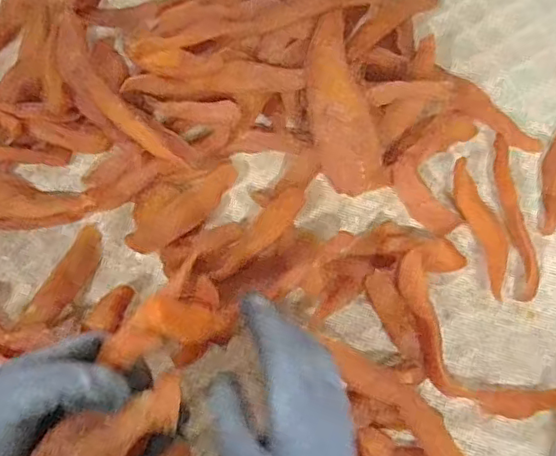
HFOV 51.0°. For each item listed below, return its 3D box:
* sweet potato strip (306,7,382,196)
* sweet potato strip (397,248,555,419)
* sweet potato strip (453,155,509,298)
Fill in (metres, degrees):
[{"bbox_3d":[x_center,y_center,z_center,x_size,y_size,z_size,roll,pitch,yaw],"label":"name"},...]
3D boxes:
[{"bbox_3d":[0.050,-0.097,0.464,0.048,0.011,0.138,-14,103,-2],"label":"sweet potato strip"},{"bbox_3d":[0.142,0.095,0.450,0.159,0.025,0.062,43,81,10],"label":"sweet potato strip"},{"bbox_3d":[0.169,-0.001,0.477,0.024,0.018,0.112,-19,77,-3],"label":"sweet potato strip"}]

